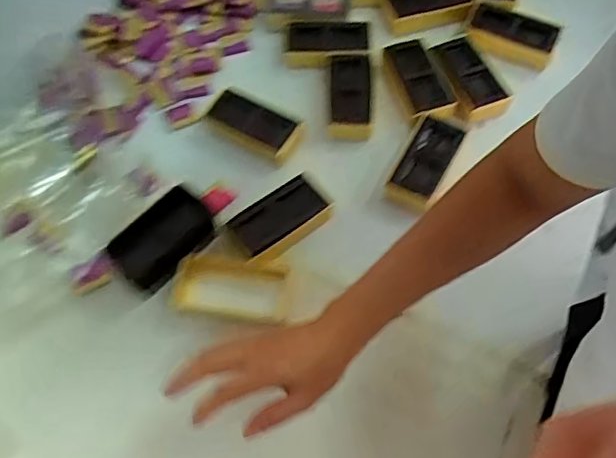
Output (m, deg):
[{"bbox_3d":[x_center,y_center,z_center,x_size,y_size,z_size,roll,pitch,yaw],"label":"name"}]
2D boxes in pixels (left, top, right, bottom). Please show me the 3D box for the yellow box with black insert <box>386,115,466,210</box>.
[{"bbox_3d":[0.133,-0.078,0.652,0.055,0.022,0.123,25,65,16],"label":"yellow box with black insert"}]

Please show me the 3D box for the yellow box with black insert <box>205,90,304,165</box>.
[{"bbox_3d":[-0.065,-0.123,0.682,0.115,0.034,0.058,24,65,15],"label":"yellow box with black insert"}]

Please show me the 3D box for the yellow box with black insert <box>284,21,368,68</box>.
[{"bbox_3d":[0.023,-0.240,0.730,0.105,0.025,0.063,-4,61,0],"label":"yellow box with black insert"}]

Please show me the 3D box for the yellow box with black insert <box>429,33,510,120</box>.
[{"bbox_3d":[0.197,-0.188,0.698,0.057,0.025,0.121,-19,62,-8],"label":"yellow box with black insert"}]

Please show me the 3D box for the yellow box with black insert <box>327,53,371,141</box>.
[{"bbox_3d":[0.052,-0.163,0.693,0.050,0.028,0.115,2,61,4],"label":"yellow box with black insert"}]

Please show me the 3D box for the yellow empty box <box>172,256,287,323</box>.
[{"bbox_3d":[-0.082,0.062,0.594,0.115,0.025,0.057,3,61,4],"label":"yellow empty box"}]

